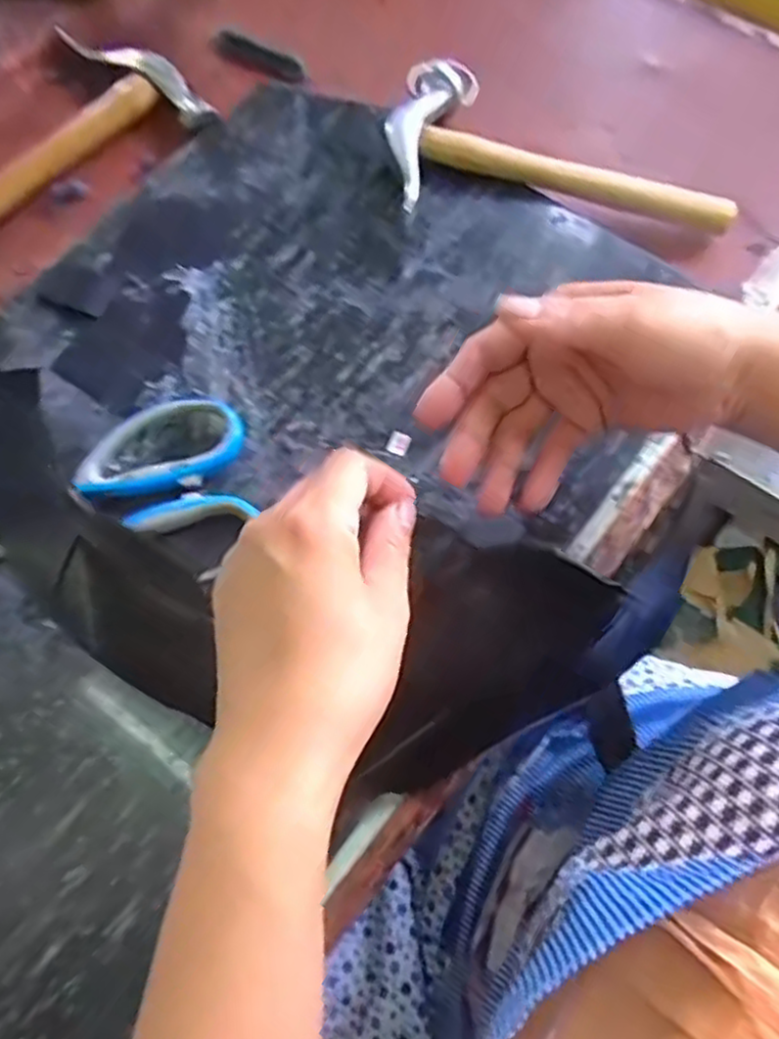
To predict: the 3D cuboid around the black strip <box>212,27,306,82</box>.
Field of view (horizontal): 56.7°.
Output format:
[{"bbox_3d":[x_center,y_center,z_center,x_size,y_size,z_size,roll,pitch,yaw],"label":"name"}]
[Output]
[{"bbox_3d":[-0.091,-0.318,0.495,0.074,0.010,0.023,32,72,11],"label":"black strip"}]

